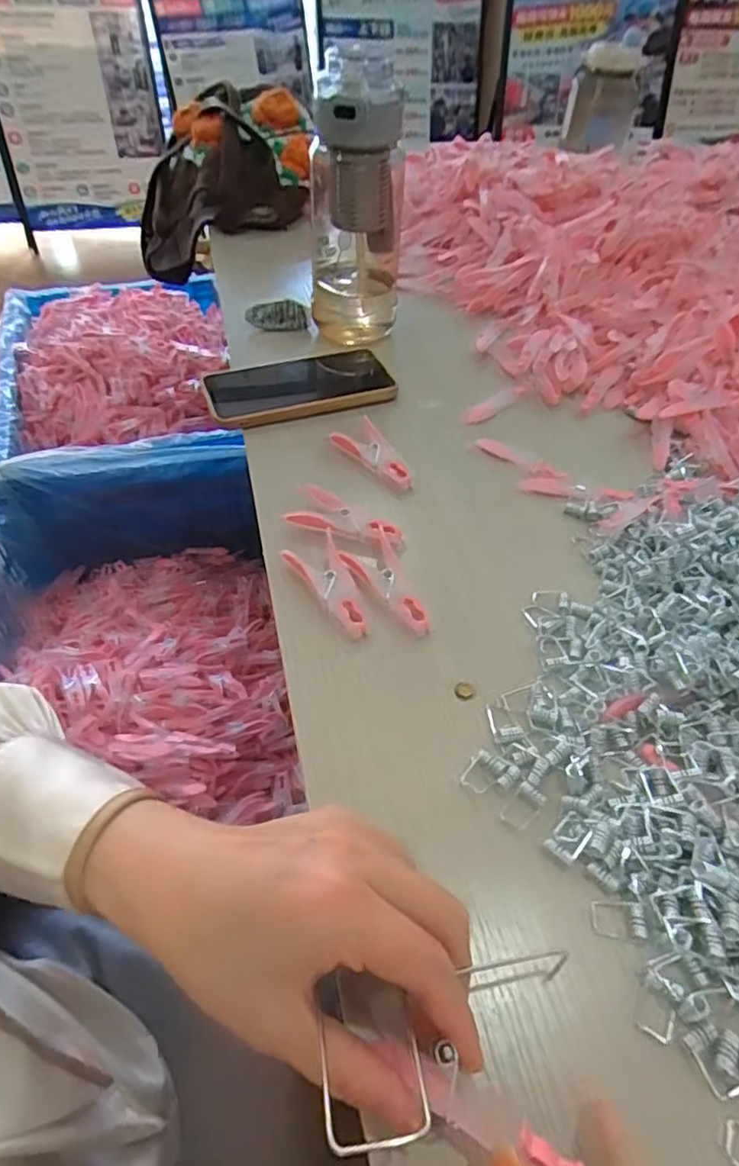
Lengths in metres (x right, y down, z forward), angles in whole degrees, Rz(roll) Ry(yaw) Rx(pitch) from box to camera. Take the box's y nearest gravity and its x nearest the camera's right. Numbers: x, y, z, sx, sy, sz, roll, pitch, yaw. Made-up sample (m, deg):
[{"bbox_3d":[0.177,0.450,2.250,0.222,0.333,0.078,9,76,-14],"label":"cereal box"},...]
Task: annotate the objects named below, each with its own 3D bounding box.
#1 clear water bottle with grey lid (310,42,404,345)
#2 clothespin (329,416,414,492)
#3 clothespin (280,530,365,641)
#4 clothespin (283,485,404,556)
[{"bbox_3d":[-0.011,-0.324,0.535,0.079,0.213,0.072,-1,49,-3],"label":"clear water bottle with grey lid"},{"bbox_3d":[-0.001,-0.097,0.465,0.036,0.013,0.077,-18,52,-17],"label":"clothespin"},{"bbox_3d":[-0.023,0.002,0.373,0.032,0.008,0.073,-21,53,-20],"label":"clothespin"},{"bbox_3d":[-0.014,-0.041,0.415,0.077,0.012,0.034,22,51,16],"label":"clothespin"}]

